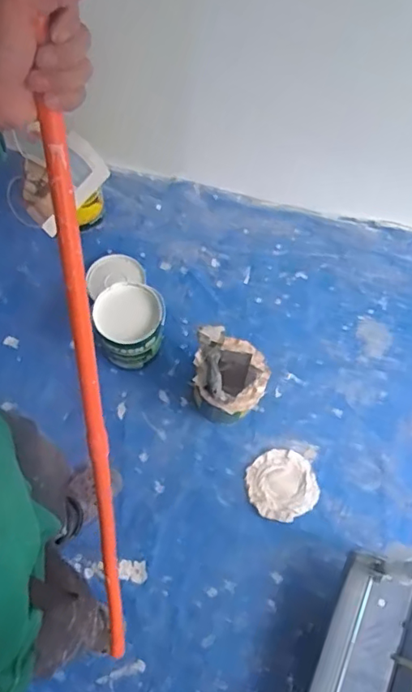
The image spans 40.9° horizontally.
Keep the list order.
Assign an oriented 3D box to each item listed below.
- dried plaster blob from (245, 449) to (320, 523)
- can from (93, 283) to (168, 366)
[{"bbox_3d":[0.193,0.353,1.412,0.171,0.023,0.171,1,68,-2],"label":"dried plaster blob"},{"bbox_3d":[-0.190,-0.052,1.434,0.162,0.237,0.166,1,68,-3],"label":"can"}]

